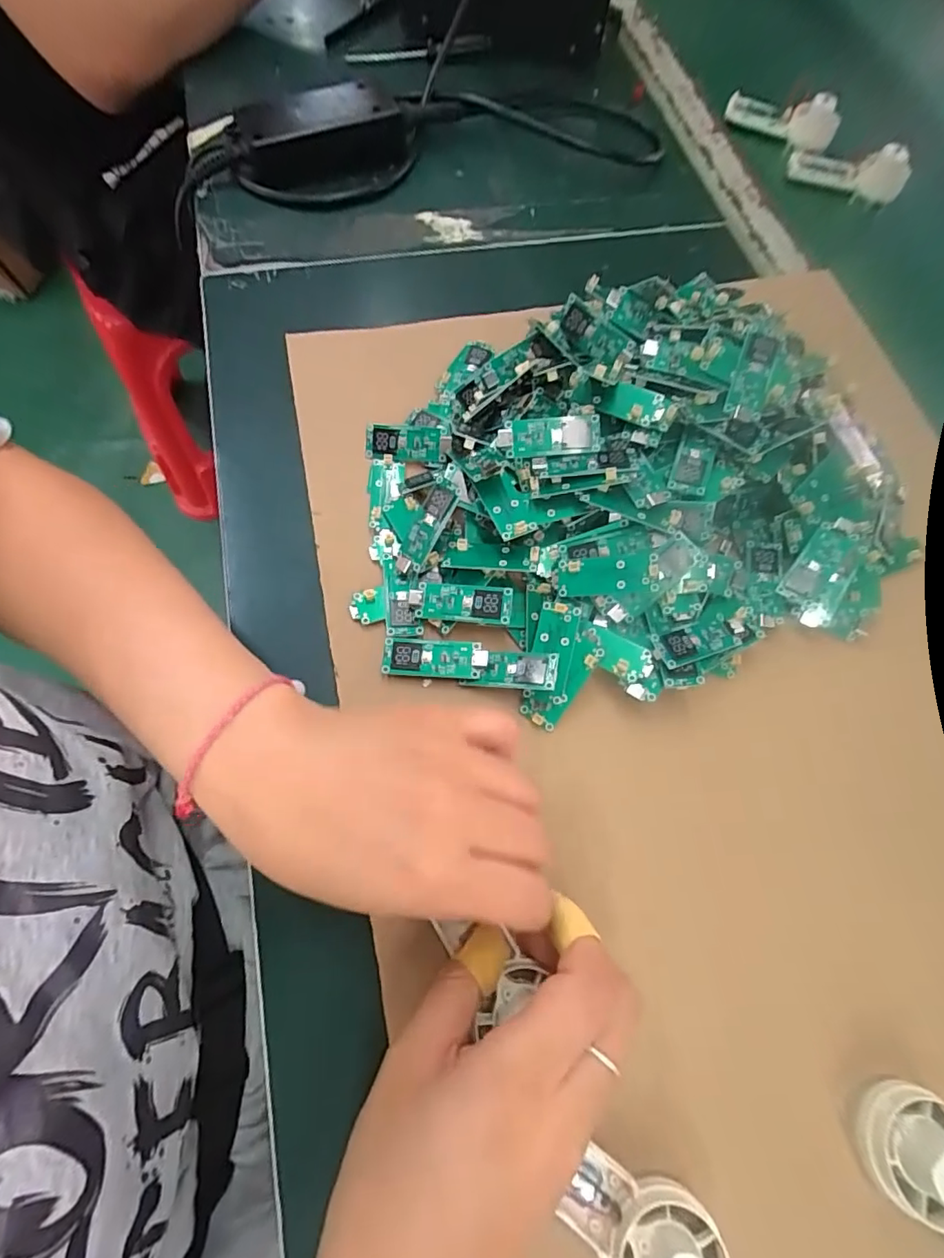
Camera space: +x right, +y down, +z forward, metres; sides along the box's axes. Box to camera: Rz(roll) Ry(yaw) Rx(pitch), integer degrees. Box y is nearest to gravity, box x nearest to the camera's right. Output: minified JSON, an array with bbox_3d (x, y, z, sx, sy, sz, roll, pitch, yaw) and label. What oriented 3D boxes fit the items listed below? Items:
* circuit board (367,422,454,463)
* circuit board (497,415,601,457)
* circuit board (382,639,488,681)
[{"bbox_3d":[-0.037,-0.106,0.312,0.049,0.004,0.020,7,107,7],"label":"circuit board"},{"bbox_3d":[0.039,-0.098,0.275,0.051,0.004,0.018,-2,98,4],"label":"circuit board"},{"bbox_3d":[-0.018,0.014,0.268,0.050,0.006,0.020,5,69,-4],"label":"circuit board"}]

